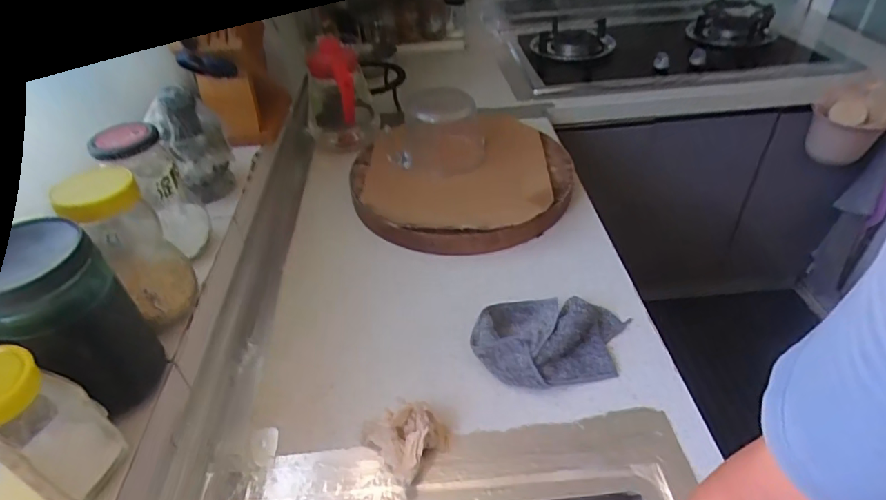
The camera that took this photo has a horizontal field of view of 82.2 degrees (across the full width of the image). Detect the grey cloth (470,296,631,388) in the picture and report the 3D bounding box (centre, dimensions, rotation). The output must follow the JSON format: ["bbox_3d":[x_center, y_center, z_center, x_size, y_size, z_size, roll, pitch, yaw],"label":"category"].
[{"bbox_3d":[0.135,0.109,0.628,0.195,0.041,0.118,-9,41,-5],"label":"grey cloth"}]

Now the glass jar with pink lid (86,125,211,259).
[{"bbox_3d":[-0.329,-0.067,0.590,0.069,0.156,0.081,14,43,21],"label":"glass jar with pink lid"}]

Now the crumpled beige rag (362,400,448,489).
[{"bbox_3d":[-0.038,0.194,0.544,0.074,0.042,0.086,-32,48,-27],"label":"crumpled beige rag"}]

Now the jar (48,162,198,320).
[{"bbox_3d":[-0.309,-0.002,0.512,0.069,0.153,0.069,-2,40,2],"label":"jar"}]

